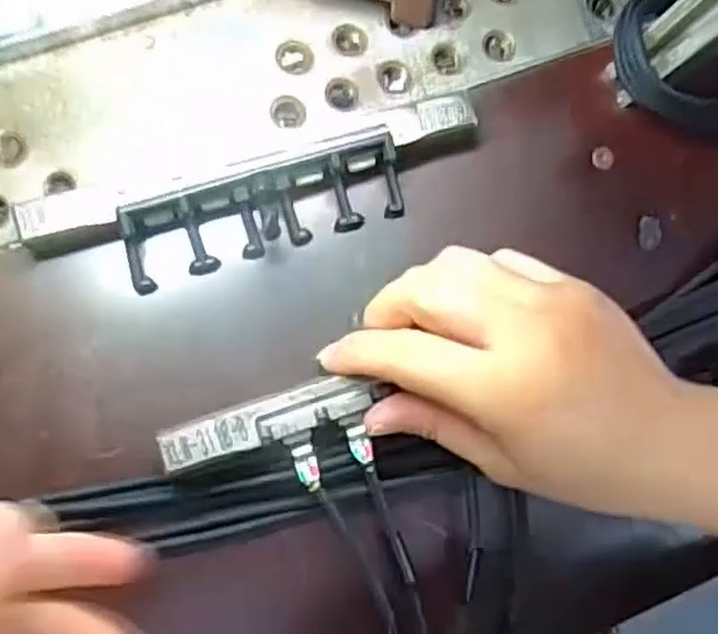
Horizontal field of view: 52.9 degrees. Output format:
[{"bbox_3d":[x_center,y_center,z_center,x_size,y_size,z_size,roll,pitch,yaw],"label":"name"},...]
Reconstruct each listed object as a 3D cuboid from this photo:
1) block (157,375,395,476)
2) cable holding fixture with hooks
[{"bbox_3d":[-0.033,0.038,0.266,0.078,0.008,0.020,-16,85,-10],"label":"block"},{"bbox_3d":[-0.036,-0.045,0.277,0.173,0.025,0.035,-17,85,-9],"label":"cable holding fixture with hooks"}]

